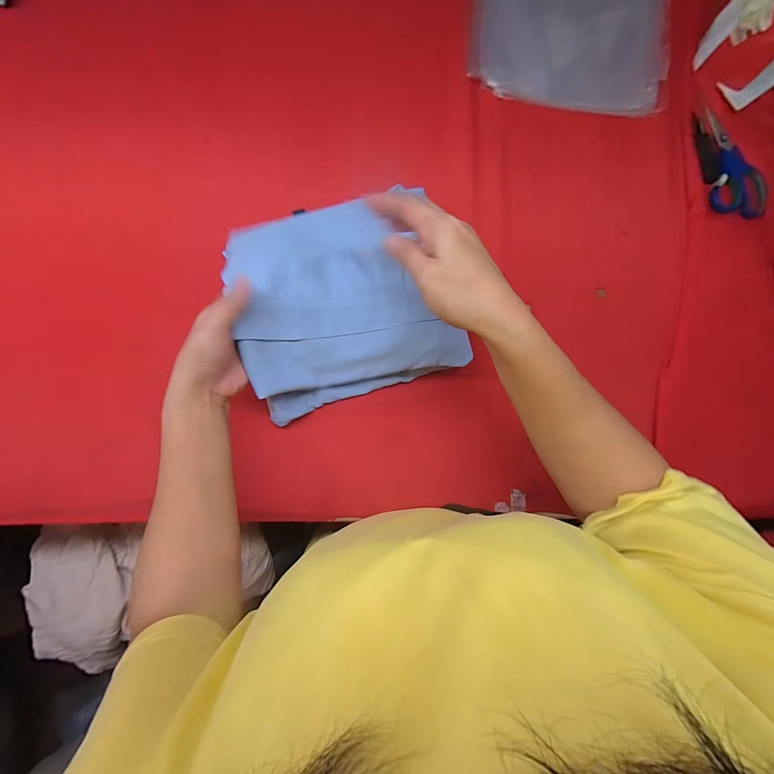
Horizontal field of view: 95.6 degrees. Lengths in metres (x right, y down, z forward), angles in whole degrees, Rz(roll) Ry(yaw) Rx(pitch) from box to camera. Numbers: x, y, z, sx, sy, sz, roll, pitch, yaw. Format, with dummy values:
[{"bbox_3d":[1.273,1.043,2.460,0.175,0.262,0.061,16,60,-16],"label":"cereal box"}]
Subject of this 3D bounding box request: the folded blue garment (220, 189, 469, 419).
[{"bbox_3d":[-0.050,-0.096,0.396,0.222,0.089,0.207,-17,84,-8],"label":"folded blue garment"}]

